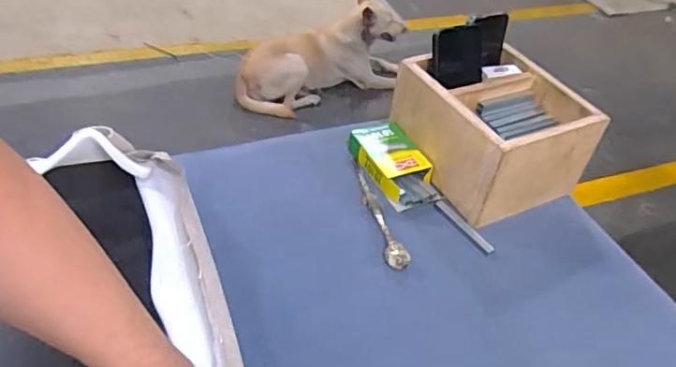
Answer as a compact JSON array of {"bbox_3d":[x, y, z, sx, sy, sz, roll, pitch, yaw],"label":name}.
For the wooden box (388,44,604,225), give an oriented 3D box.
[{"bbox_3d":[0.219,-0.081,0.793,0.207,0.126,0.227,-16,48,-23],"label":"wooden box"}]

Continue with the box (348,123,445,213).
[{"bbox_3d":[0.077,-0.029,0.785,0.084,0.031,0.156,-18,48,-25],"label":"box"}]

